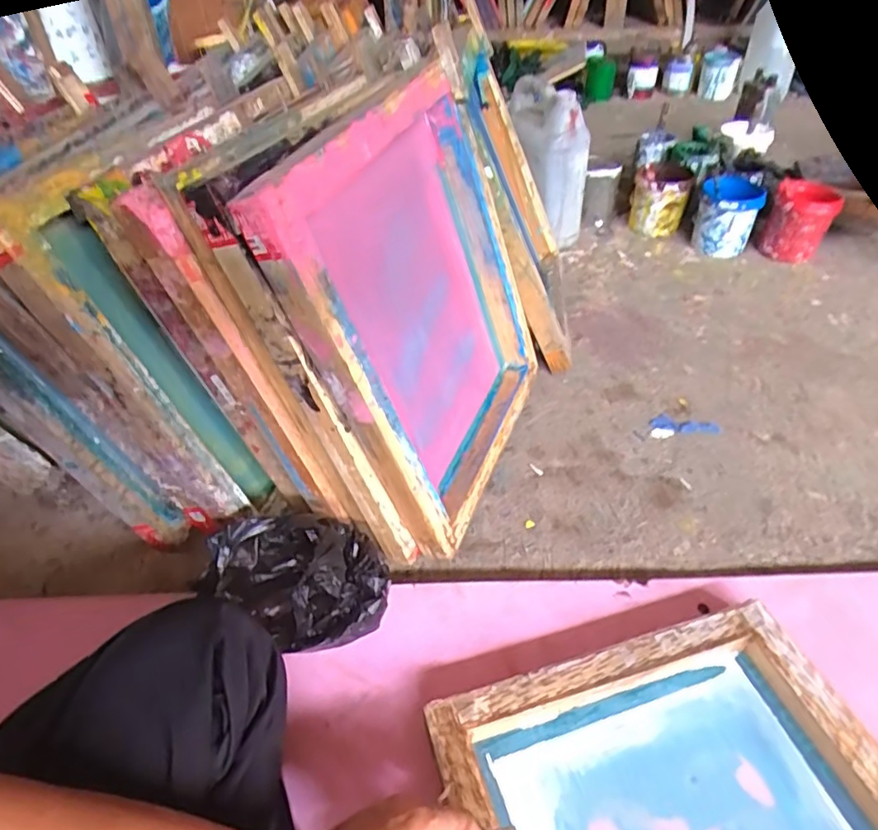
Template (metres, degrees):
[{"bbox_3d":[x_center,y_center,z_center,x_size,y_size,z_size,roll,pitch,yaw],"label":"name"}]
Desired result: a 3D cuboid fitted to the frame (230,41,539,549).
[{"bbox_3d":[-0.007,-0.116,0.713,0.057,0.479,0.373,3,46,29],"label":"frame"}]

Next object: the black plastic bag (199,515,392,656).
[{"bbox_3d":[-0.153,0.181,0.664,0.171,0.118,0.152,29,52,31],"label":"black plastic bag"}]

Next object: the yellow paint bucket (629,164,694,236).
[{"bbox_3d":[0.504,-0.491,1.353,0.124,0.131,0.117,7,43,12],"label":"yellow paint bucket"}]

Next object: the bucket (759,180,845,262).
[{"bbox_3d":[0.740,-0.394,1.225,0.120,0.134,0.121,-2,42,2],"label":"bucket"}]

